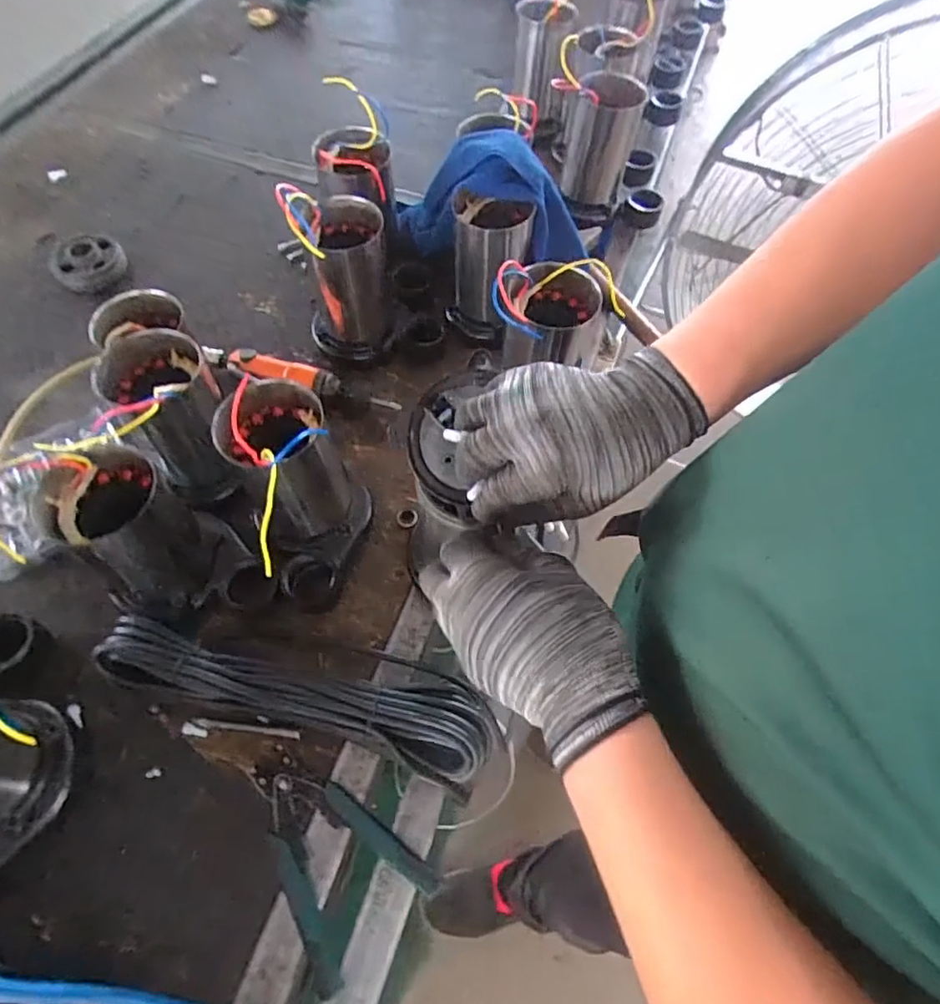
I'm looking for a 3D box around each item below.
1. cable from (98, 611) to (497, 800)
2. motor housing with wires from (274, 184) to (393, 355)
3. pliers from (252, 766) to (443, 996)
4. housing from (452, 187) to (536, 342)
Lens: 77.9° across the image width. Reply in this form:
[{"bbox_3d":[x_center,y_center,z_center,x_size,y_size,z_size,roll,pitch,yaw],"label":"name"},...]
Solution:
[{"bbox_3d":[-0.151,0.166,0.527,0.355,0.051,0.089,16,62,7],"label":"cable"},{"bbox_3d":[-0.147,-0.264,0.690,0.101,0.200,0.099,-12,62,-8],"label":"motor housing with wires"},{"bbox_3d":[-0.122,0.285,0.483,0.106,0.014,0.164,-38,69,-20],"label":"pliers"},{"bbox_3d":[0.024,-0.288,0.709,0.084,0.152,0.084,3,61,0],"label":"housing"}]

